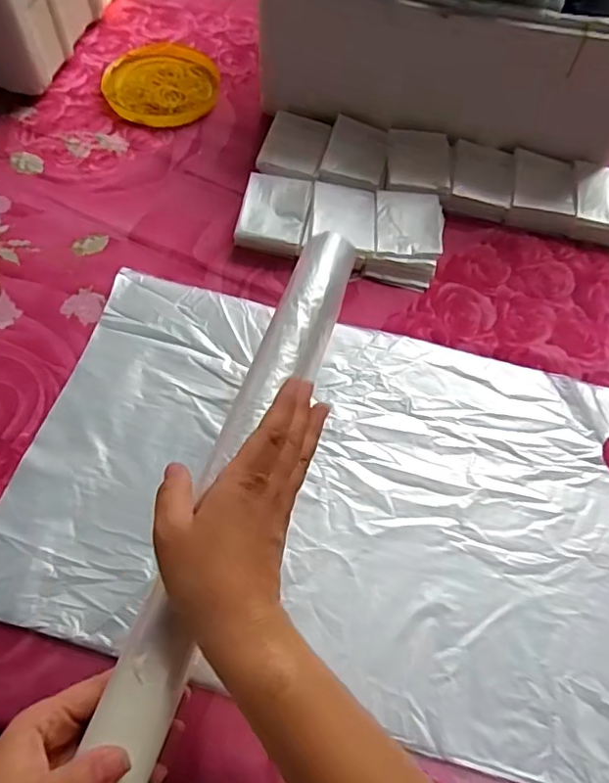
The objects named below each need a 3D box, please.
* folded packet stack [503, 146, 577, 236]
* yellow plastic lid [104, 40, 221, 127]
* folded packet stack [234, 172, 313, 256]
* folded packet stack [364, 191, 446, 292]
[{"bbox_3d":[0.252,-0.211,0.608,0.065,0.030,0.090,14,61,5],"label":"folded packet stack"},{"bbox_3d":[-0.169,-0.370,0.680,0.131,0.022,0.135,-1,60,1],"label":"yellow plastic lid"},{"bbox_3d":[-0.029,-0.181,0.577,0.065,0.028,0.082,11,61,3],"label":"folded packet stack"},{"bbox_3d":[0.101,-0.153,0.570,0.068,0.026,0.104,11,61,3],"label":"folded packet stack"}]

